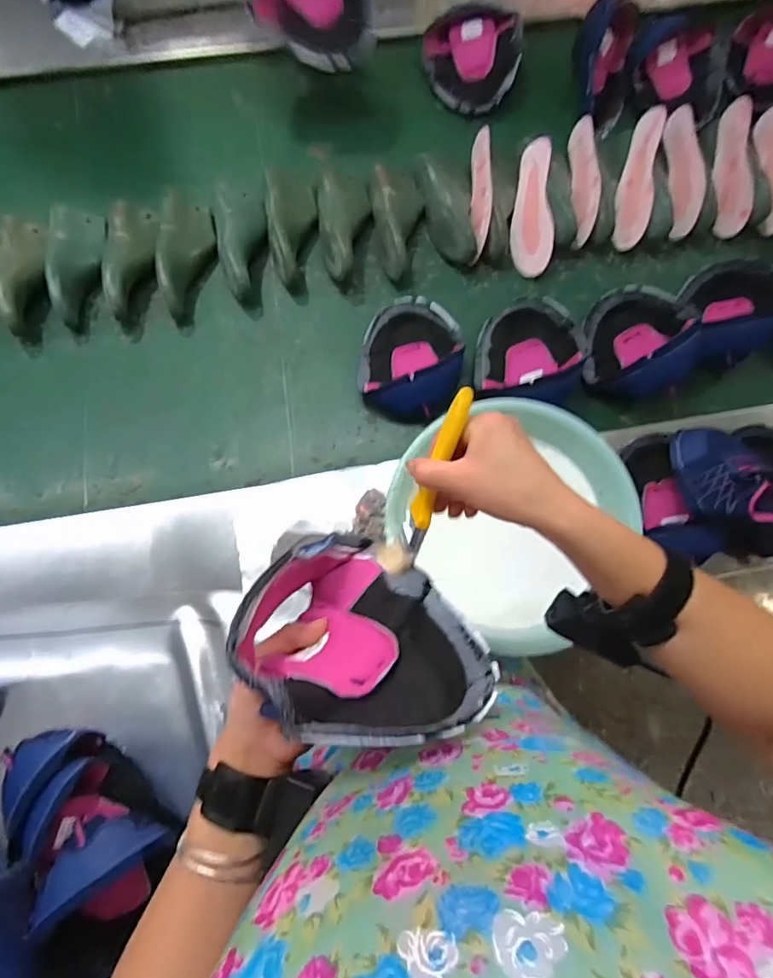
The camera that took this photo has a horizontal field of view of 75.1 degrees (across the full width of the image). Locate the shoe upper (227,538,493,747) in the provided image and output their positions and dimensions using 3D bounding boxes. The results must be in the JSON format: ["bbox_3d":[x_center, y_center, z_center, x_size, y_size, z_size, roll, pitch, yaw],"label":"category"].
[{"bbox_3d":[-0.014,0.107,0.356,0.170,0.172,0.085,11,118,2],"label":"shoe upper"}]

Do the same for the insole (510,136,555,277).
[{"bbox_3d":[0.238,-0.458,0.823,0.071,0.011,0.209,0,95,43],"label":"insole"}]

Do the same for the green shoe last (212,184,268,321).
[{"bbox_3d":[-0.232,-0.387,0.807,0.084,0.059,0.203,-6,79,-3],"label":"green shoe last"}]

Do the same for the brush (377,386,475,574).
[{"bbox_3d":[0.030,-0.003,0.387,0.028,0.019,0.155,22,110,3],"label":"brush"}]

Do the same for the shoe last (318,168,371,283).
[{"bbox_3d":[-0.066,-0.422,0.808,0.081,0.074,0.178,-4,79,-3],"label":"shoe last"}]

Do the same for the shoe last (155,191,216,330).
[{"bbox_3d":[-0.318,-0.371,0.800,0.087,0.060,0.200,-6,79,-3],"label":"shoe last"}]

